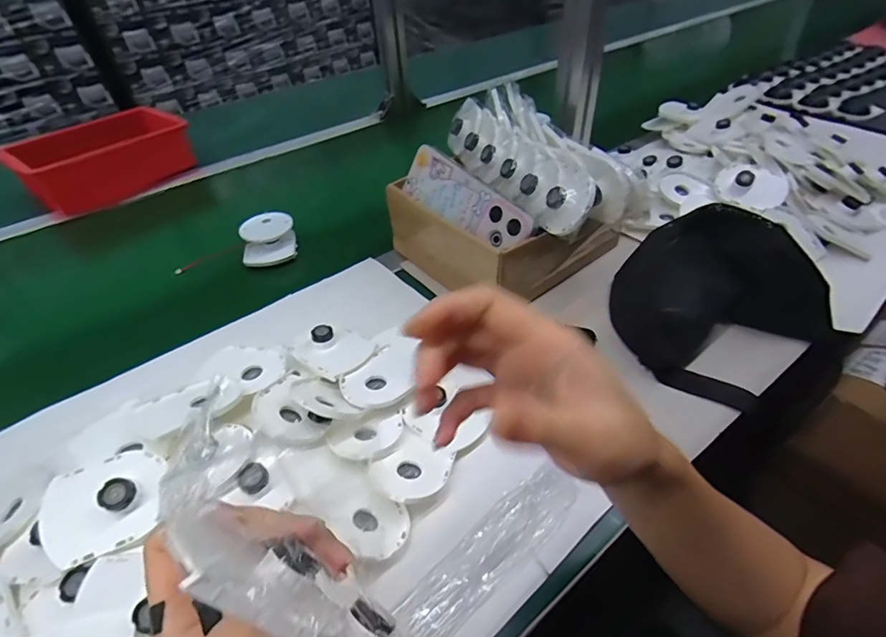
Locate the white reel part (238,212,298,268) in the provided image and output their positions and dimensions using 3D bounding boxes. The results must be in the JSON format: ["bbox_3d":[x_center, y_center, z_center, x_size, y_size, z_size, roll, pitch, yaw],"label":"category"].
[{"bbox_3d":[-0.219,-0.100,0.573,0.064,0.035,0.066,-14,44,-11],"label":"white reel part"}]

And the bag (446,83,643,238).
[{"bbox_3d":[0.087,-0.171,0.477,0.103,0.059,0.256,-15,44,-11],"label":"bag"}]

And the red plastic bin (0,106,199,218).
[{"bbox_3d":[-0.557,-0.261,0.752,0.169,0.091,0.233,27,51,30],"label":"red plastic bin"}]

